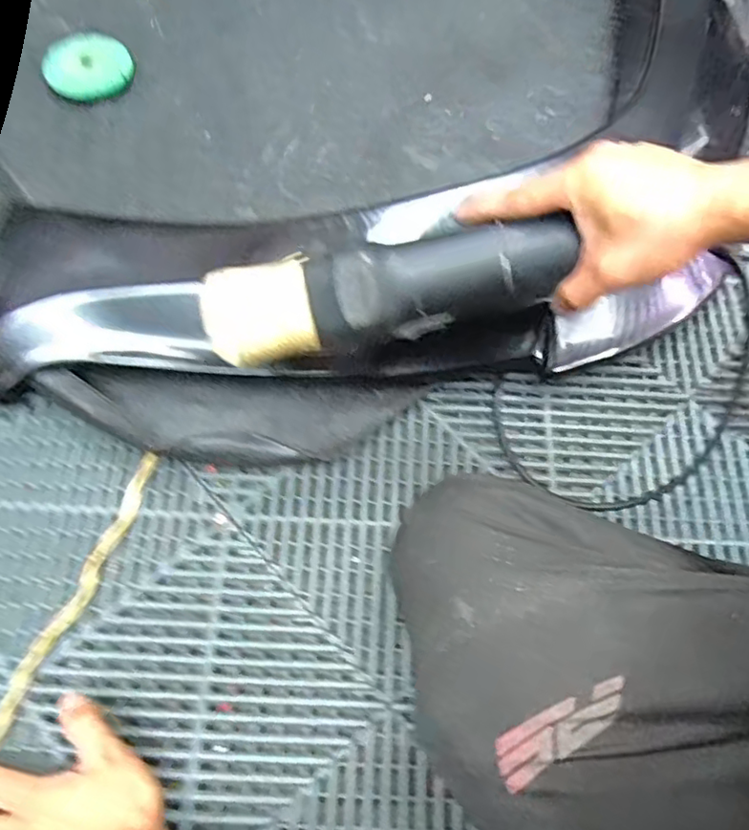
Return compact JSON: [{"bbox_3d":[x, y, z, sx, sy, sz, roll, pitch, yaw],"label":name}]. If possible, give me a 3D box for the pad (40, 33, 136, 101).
[{"bbox_3d":[-0.332,-0.407,0.736,0.095,0.018,0.093,0,66,-3],"label":"pad"}]

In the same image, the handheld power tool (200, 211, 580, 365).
[{"bbox_3d":[0.004,-0.088,0.419,0.240,0.048,0.069,-10,67,4],"label":"handheld power tool"}]

